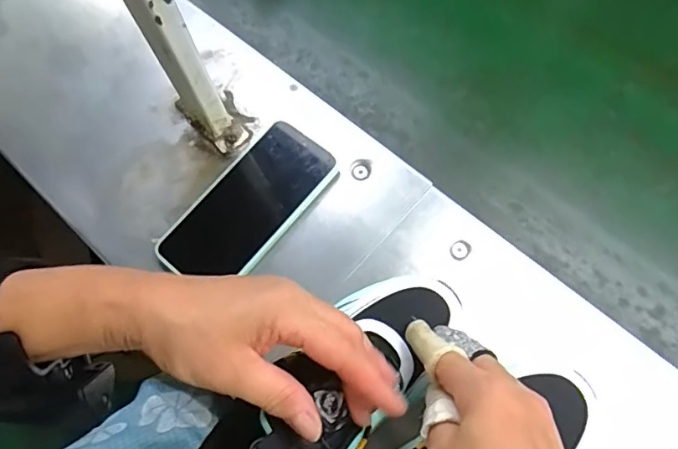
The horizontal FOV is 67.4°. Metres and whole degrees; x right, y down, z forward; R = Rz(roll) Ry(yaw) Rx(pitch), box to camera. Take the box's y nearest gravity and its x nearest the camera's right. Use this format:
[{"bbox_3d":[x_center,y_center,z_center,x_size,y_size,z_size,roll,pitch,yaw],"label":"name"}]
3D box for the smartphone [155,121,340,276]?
[{"bbox_3d":[-0.075,-0.015,0.433,0.078,0.014,0.154,35,74,19],"label":"smartphone"}]

